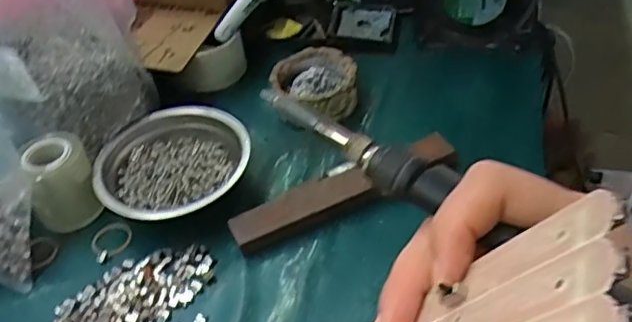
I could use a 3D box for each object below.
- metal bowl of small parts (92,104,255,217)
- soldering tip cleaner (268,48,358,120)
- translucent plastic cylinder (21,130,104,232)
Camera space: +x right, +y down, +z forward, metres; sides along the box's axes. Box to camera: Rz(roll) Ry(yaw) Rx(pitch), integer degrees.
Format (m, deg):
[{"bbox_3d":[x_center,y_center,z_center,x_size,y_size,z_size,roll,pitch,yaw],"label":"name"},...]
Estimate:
[{"bbox_3d":[-0.123,0.003,0.515,0.128,0.038,0.117,-4,44,4],"label":"metal bowl of small parts"},{"bbox_3d":[-0.002,-0.075,0.584,0.077,0.037,0.082,-10,44,-2],"label":"soldering tip cleaner"},{"bbox_3d":[-0.212,0.017,0.496,0.053,0.066,0.051,-24,46,-16],"label":"translucent plastic cylinder"}]

